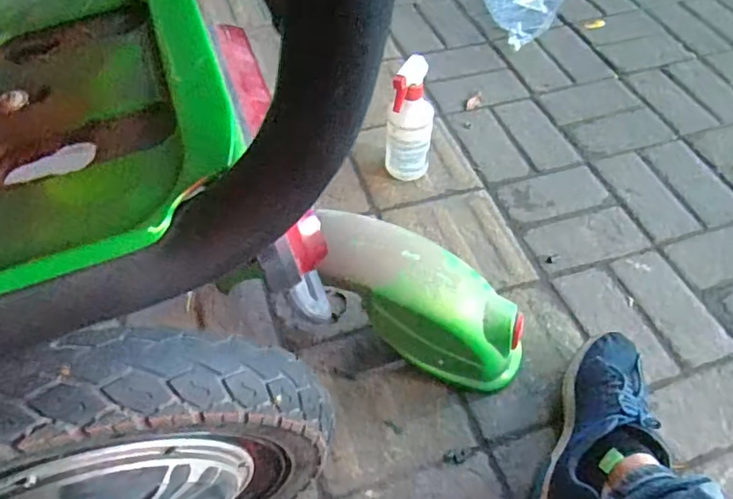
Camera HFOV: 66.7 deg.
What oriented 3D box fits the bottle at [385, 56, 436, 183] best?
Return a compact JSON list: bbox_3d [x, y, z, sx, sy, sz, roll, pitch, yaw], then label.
[{"bbox_3d":[0.068,-0.191,0.872,0.071,0.209,0.062,5,52,3],"label":"bottle"}]

